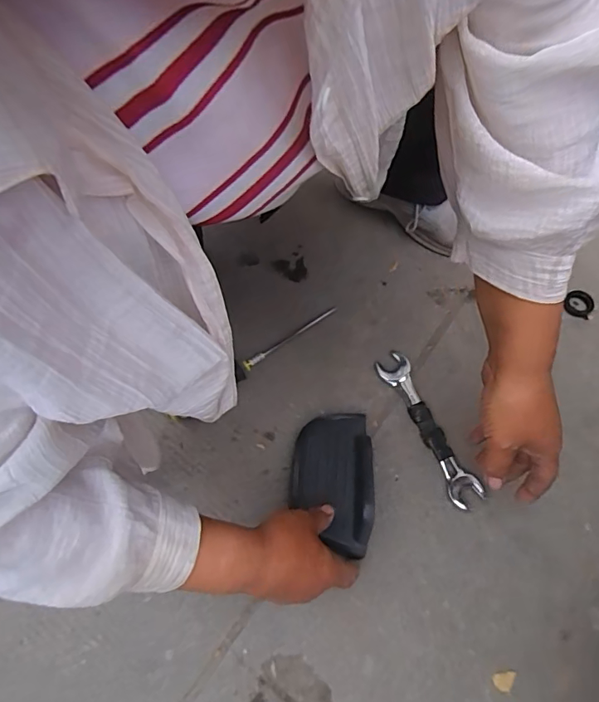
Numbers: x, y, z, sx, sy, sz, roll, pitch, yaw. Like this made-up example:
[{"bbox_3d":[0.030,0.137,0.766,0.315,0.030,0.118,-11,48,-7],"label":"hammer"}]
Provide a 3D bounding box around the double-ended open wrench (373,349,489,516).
[{"bbox_3d":[0.152,0.088,0.555,0.041,0.009,0.198,-19,64,-9],"label":"double-ended open wrench"}]

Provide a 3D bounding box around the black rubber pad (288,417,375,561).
[{"bbox_3d":[0.033,0.132,0.492,0.082,0.045,0.149,4,61,1],"label":"black rubber pad"}]

